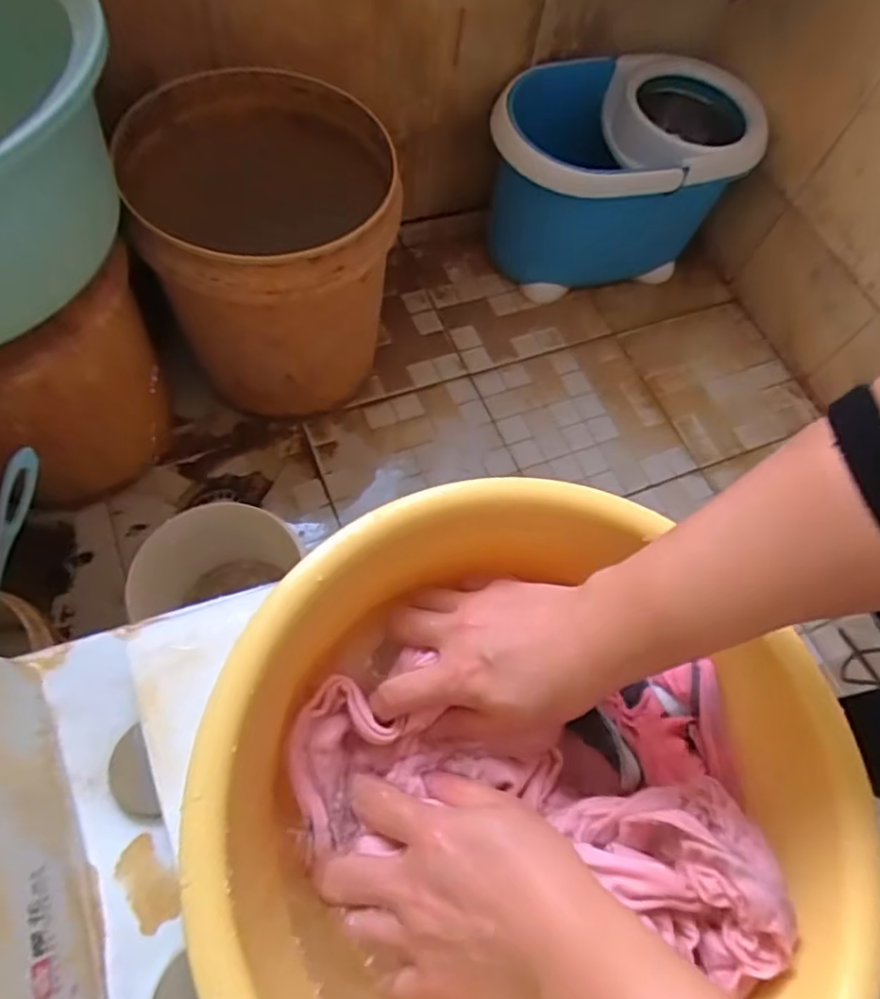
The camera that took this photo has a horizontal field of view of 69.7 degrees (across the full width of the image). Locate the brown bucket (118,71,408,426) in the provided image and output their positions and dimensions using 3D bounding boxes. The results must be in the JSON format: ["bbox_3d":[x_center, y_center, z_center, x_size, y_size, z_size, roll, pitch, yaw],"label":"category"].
[{"bbox_3d":[-0.213,-0.332,0.865,0.302,0.314,0.300,0,69,0],"label":"brown bucket"}]

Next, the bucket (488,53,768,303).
[{"bbox_3d":[0.297,-0.554,1.096,0.414,0.290,0.250,-13,69,-5],"label":"bucket"}]

